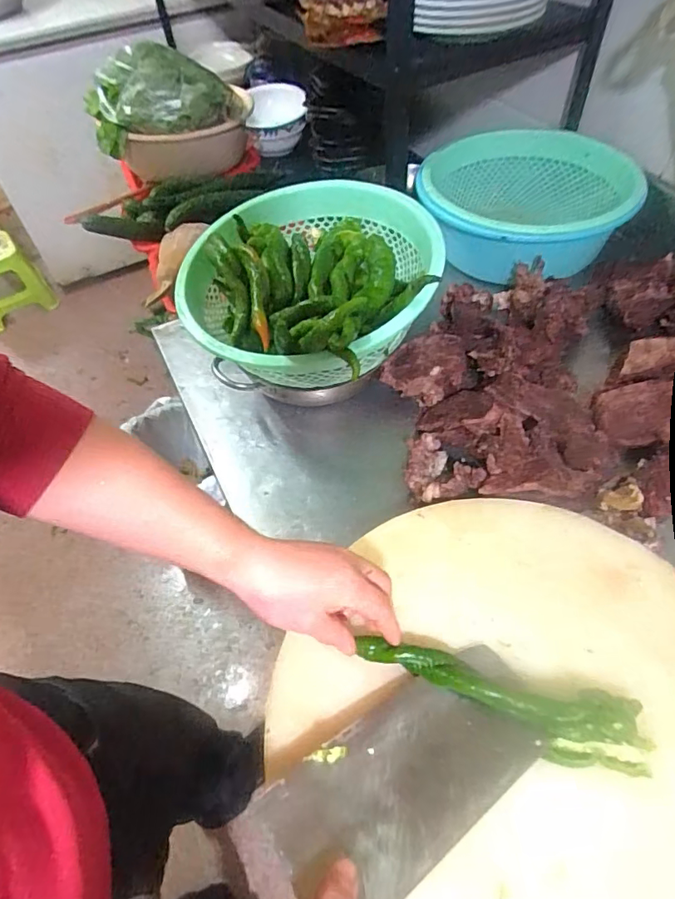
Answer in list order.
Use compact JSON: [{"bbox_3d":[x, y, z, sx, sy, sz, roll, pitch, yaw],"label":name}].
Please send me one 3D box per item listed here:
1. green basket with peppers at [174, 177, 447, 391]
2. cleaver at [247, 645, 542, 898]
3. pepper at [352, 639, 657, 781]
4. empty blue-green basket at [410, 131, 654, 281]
[{"bbox_3d":[-0.036,-0.210,0.651,0.305,0.106,0.314,-3,53,3],"label":"green basket with peppers"},{"bbox_3d":[0.019,0.258,0.369,0.327,0.025,0.106,-27,54,-31],"label":"cleaver"},{"bbox_3d":[0.132,0.202,0.430,0.234,0.027,0.058,15,56,15],"label":"pepper"},{"bbox_3d":[0.306,-0.409,0.881,0.318,0.126,0.273,13,55,14],"label":"empty blue-green basket"}]

